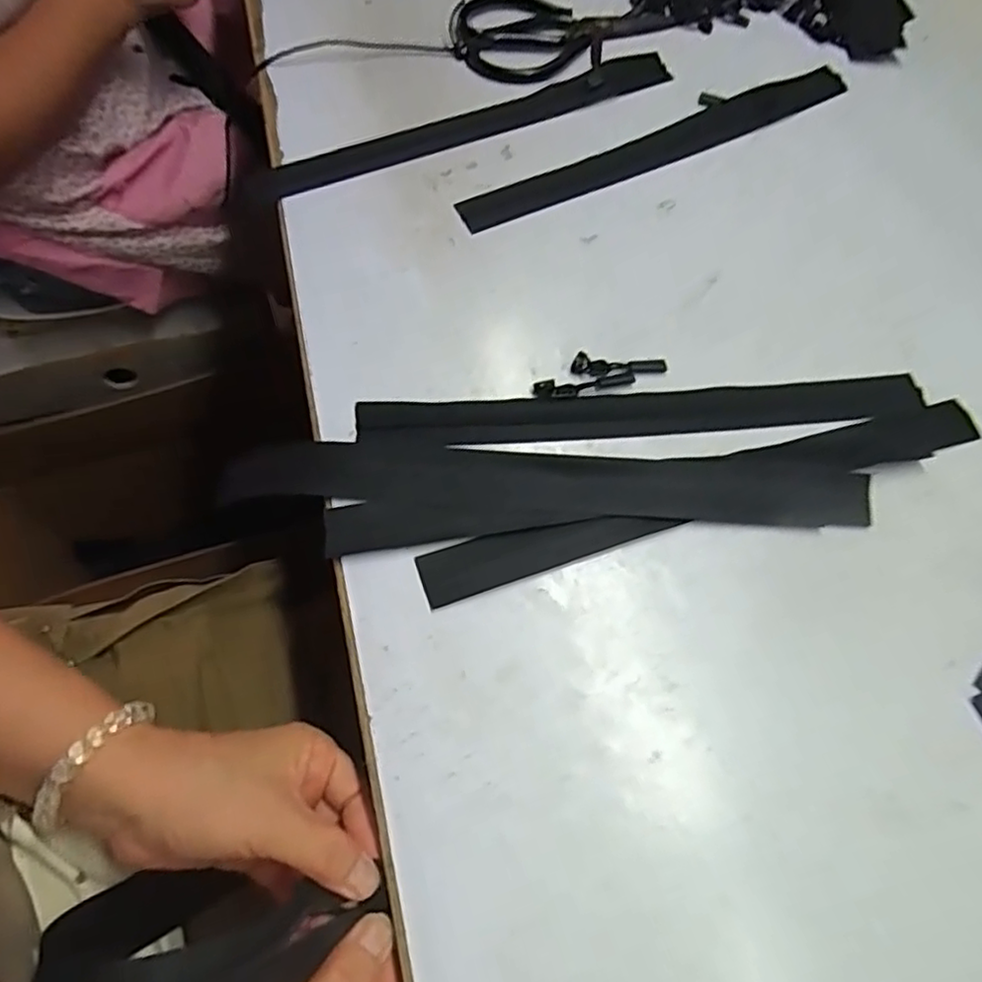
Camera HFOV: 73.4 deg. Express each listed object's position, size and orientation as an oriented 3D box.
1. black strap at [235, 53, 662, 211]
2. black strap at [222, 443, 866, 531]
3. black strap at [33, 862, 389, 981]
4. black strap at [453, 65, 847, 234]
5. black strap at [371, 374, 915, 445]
[{"bbox_3d":[-0.017,-0.281,0.508,0.359,0.009,0.034,-25,69,-13],"label":"black strap"},{"bbox_3d":[0.032,-0.005,0.377,0.367,0.012,0.039,3,65,-1],"label":"black strap"},{"bbox_3d":[-0.100,0.177,0.255,0.124,0.033,0.053,21,57,-40],"label":"black strap"},{"bbox_3d":[0.134,-0.270,0.508,0.354,0.010,0.036,-26,71,-13],"label":"black strap"},{"bbox_3d":[0.097,-0.048,0.407,0.350,0.006,0.033,-4,66,-4],"label":"black strap"}]

